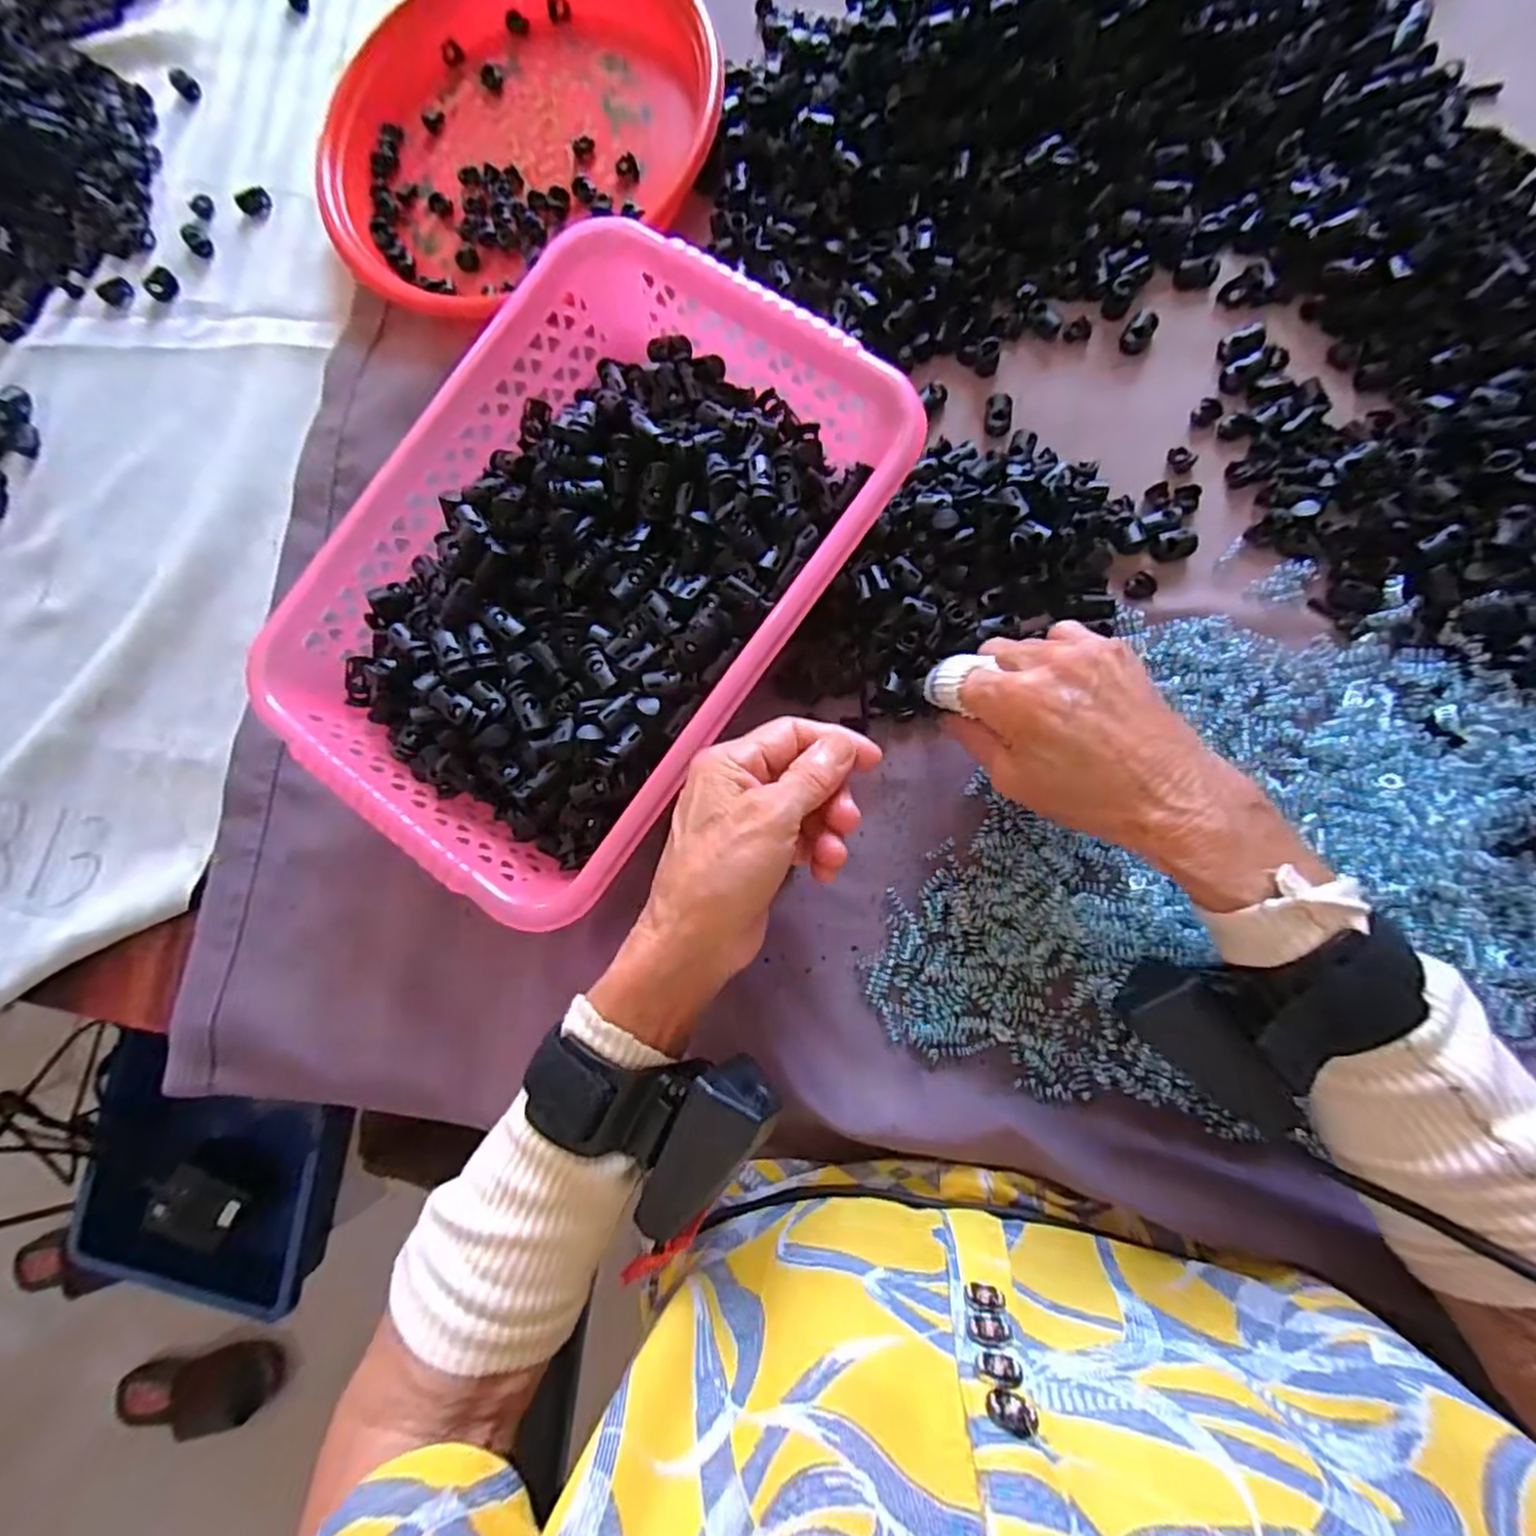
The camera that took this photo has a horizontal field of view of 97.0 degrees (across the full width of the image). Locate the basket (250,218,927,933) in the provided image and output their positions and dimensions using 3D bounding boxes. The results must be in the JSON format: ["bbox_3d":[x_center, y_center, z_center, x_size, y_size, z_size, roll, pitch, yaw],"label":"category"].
[{"bbox_3d":[-0.089,-0.099,0.356,0.222,0.076,0.312,35,89,9],"label":"basket"}]

